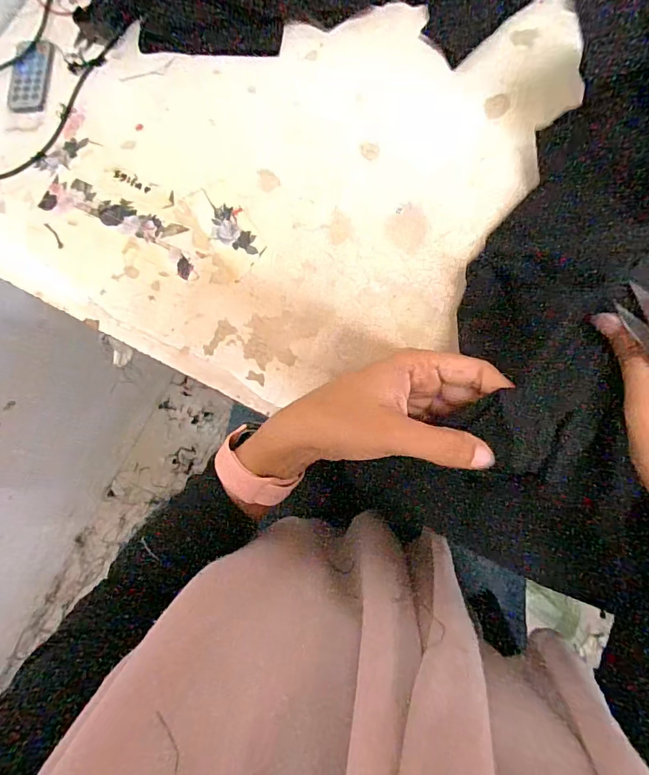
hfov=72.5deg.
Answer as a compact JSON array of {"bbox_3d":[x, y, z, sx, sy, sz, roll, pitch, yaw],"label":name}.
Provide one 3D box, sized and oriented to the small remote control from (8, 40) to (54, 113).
[{"bbox_3d":[-0.309,-0.326,0.465,0.042,0.006,0.080,4,82,3],"label":"small remote control"}]

